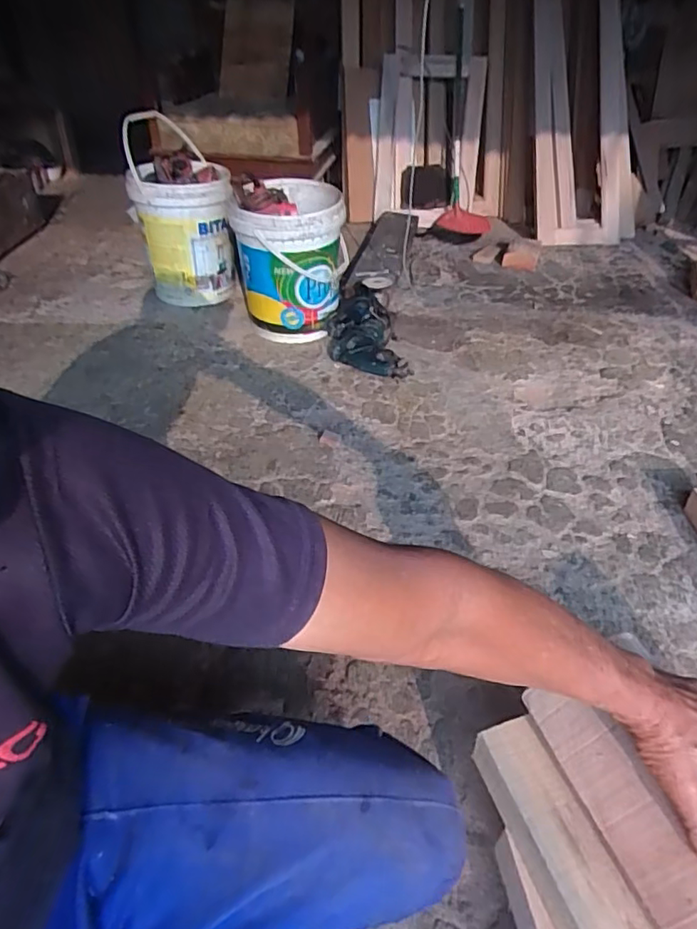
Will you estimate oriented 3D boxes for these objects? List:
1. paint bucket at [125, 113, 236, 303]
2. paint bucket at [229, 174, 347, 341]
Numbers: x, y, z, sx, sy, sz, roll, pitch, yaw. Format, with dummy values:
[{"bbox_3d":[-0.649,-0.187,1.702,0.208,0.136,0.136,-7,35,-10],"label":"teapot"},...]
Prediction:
[{"bbox_3d":[-0.514,-0.743,1.746,0.269,0.432,0.314,-11,41,-15],"label":"paint bucket"},{"bbox_3d":[-0.161,-0.565,1.590,0.302,0.380,0.280,1,40,-1],"label":"paint bucket"}]

